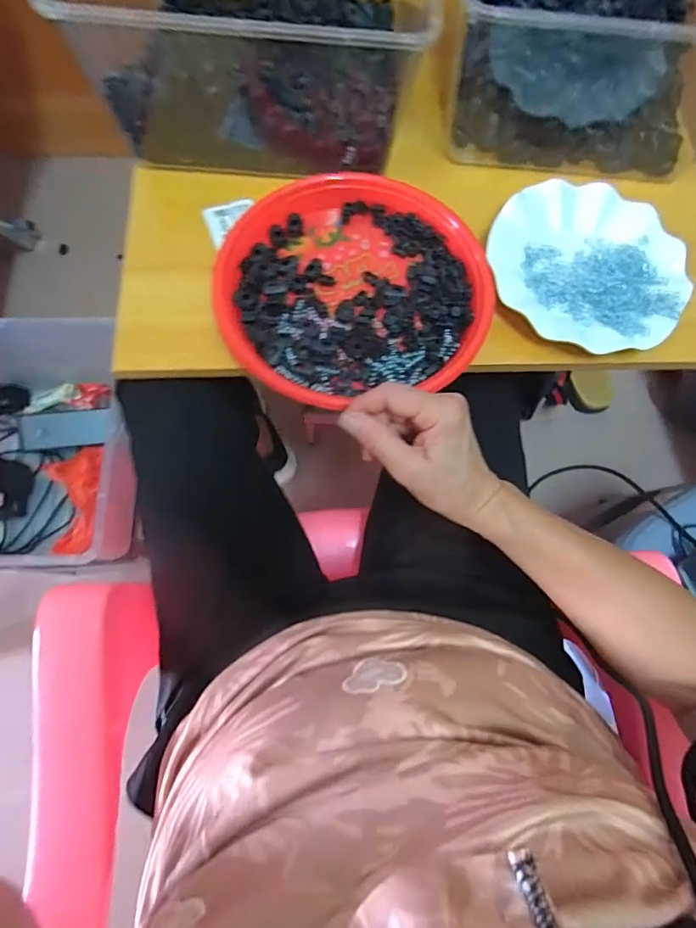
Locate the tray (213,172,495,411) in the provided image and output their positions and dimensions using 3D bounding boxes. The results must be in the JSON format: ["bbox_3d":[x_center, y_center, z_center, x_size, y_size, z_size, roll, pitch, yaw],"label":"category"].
[{"bbox_3d":[0.001,-0.170,0.440,0.230,0.031,0.240,1,74,-2],"label":"tray"}]

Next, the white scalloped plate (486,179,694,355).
[{"bbox_3d":[0.226,-0.190,0.460,0.181,0.023,0.172,1,74,-2],"label":"white scalloped plate"}]

